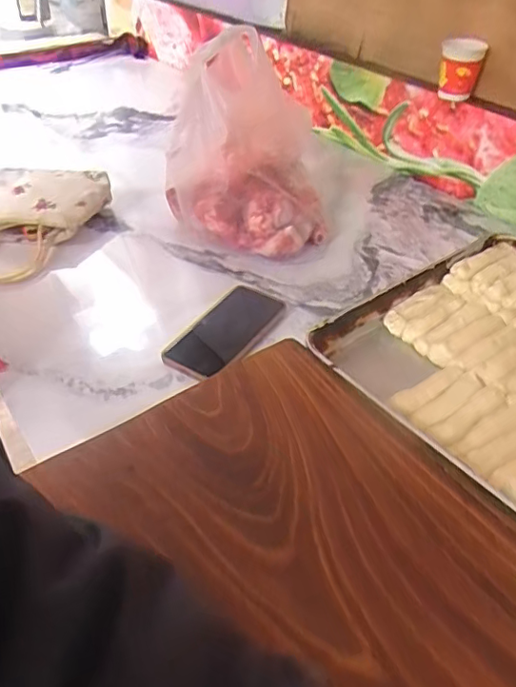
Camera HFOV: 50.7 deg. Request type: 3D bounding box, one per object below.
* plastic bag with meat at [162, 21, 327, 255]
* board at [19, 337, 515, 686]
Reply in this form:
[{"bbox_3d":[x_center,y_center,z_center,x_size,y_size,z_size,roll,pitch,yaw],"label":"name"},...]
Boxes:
[{"bbox_3d":[-0.013,-0.262,0.755,0.231,0.258,0.142,1,41,-3],"label":"plastic bag with meat"},{"bbox_3d":[0.090,0.214,0.332,0.324,0.013,0.597,-26,48,-29],"label":"board"}]

